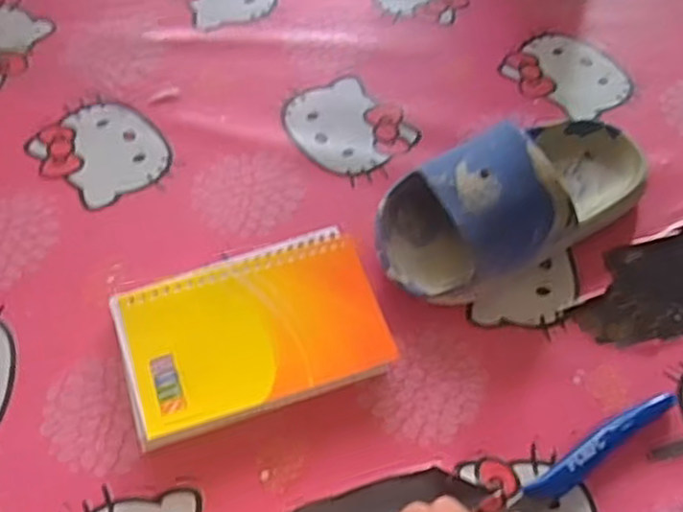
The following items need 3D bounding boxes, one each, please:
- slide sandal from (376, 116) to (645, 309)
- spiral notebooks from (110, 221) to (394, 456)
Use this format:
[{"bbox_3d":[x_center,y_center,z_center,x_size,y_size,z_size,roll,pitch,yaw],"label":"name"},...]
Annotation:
[{"bbox_3d":[0.103,-0.036,0.410,0.171,0.061,0.076,-22,63,-15],"label":"slide sandal"},{"bbox_3d":[-0.047,0.042,0.384,0.133,0.020,0.086,-17,62,-12],"label":"spiral notebooks"}]

